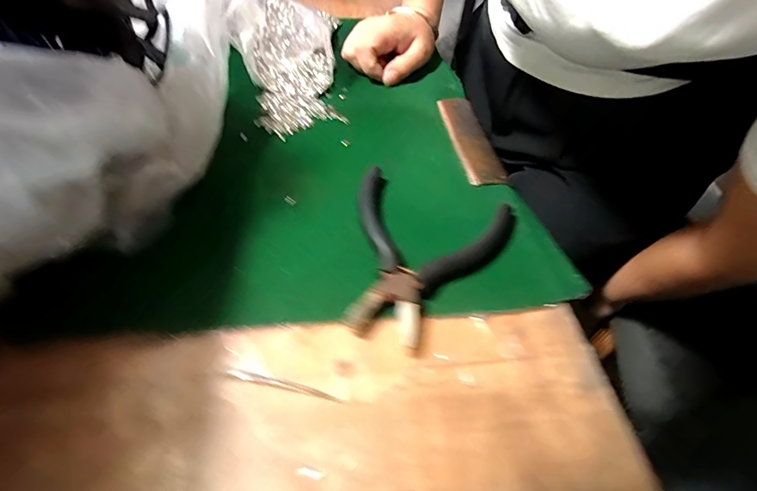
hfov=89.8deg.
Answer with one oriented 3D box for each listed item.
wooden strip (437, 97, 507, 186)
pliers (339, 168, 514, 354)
[{"bbox_3d":[0.076,-0.092,0.321,0.028,0.007,0.115,-3,51,-8],"label":"wooden strip"},{"bbox_3d":[0.027,0.006,0.235,0.102,0.013,0.120,15,51,8],"label":"pliers"}]

